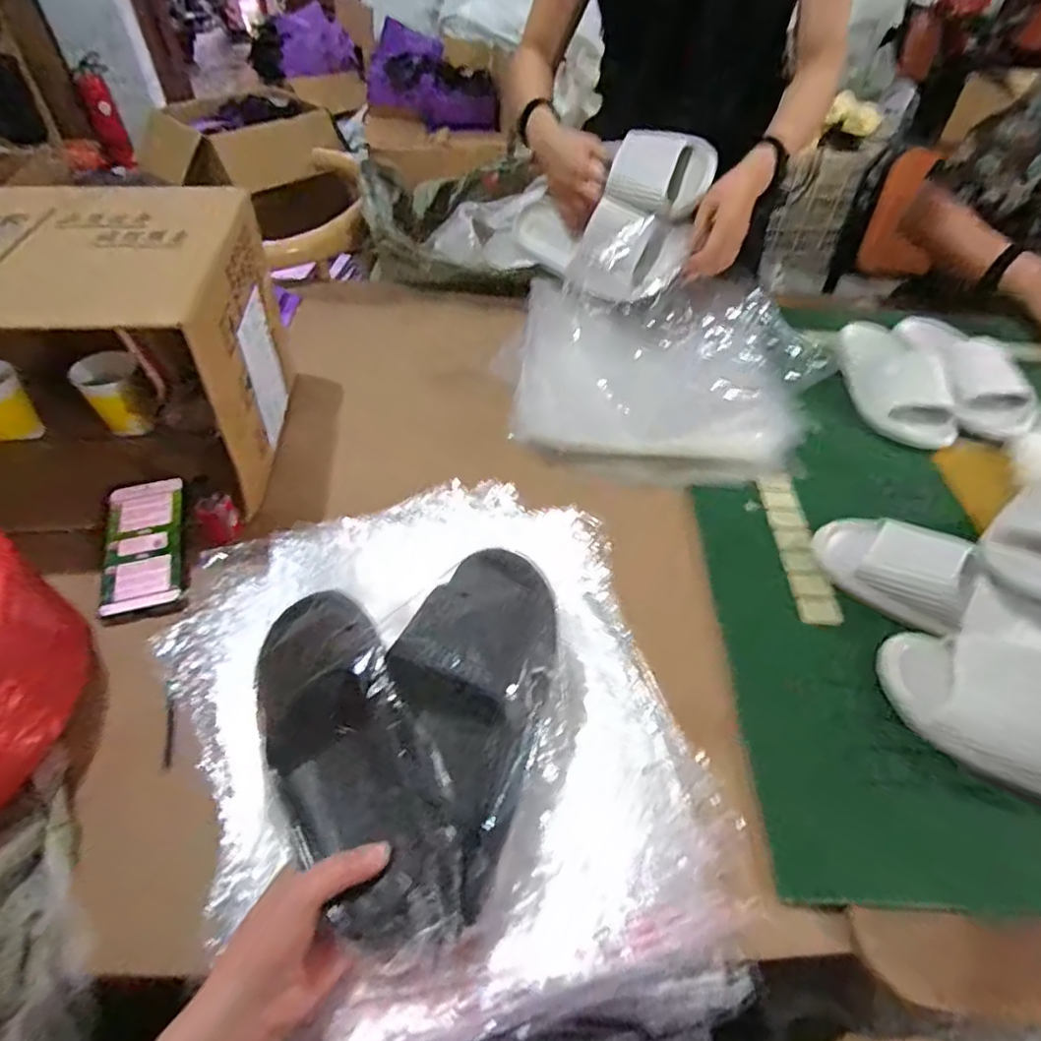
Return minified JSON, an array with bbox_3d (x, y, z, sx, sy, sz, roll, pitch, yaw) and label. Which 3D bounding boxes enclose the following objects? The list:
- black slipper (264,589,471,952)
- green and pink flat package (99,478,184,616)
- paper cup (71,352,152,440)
[{"bbox_3d":[-0.128,0.158,0.431,0.100,0.074,0.279,-24,58,-21],"label":"black slipper"},{"bbox_3d":[-0.384,0.022,0.621,0.072,0.014,0.147,-7,58,-13],"label":"green and pink flat package"},{"bbox_3d":[-0.473,-0.146,0.716,0.067,0.083,0.066,-31,55,-25],"label":"paper cup"}]

